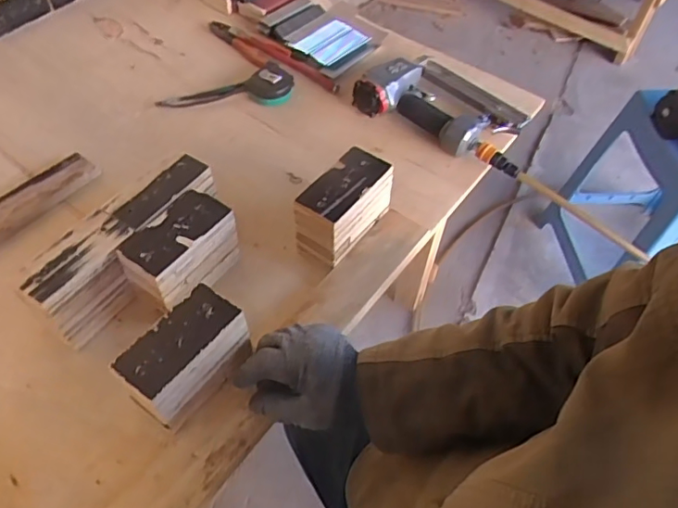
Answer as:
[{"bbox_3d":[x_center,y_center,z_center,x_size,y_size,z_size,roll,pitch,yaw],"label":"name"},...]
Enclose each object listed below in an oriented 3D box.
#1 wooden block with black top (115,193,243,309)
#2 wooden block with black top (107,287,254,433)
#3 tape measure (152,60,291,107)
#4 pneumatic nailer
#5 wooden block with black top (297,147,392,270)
[{"bbox_3d":[-0.178,0.002,0.632,0.068,0.089,0.121,27,57,18],"label":"wooden block with black top"},{"bbox_3d":[-0.149,0.104,0.543,0.065,0.077,0.119,33,59,22],"label":"wooden block with black top"},{"bbox_3d":[-0.175,-0.268,0.871,0.204,0.032,0.079,-2,53,-3],"label":"tape measure"},{"bbox_3d":[0.166,-0.233,0.831,0.261,0.055,0.158,24,56,16],"label":"pneumatic nailer"},{"bbox_3d":[0.007,-0.053,0.674,0.066,0.091,0.123,31,58,20],"label":"wooden block with black top"}]

